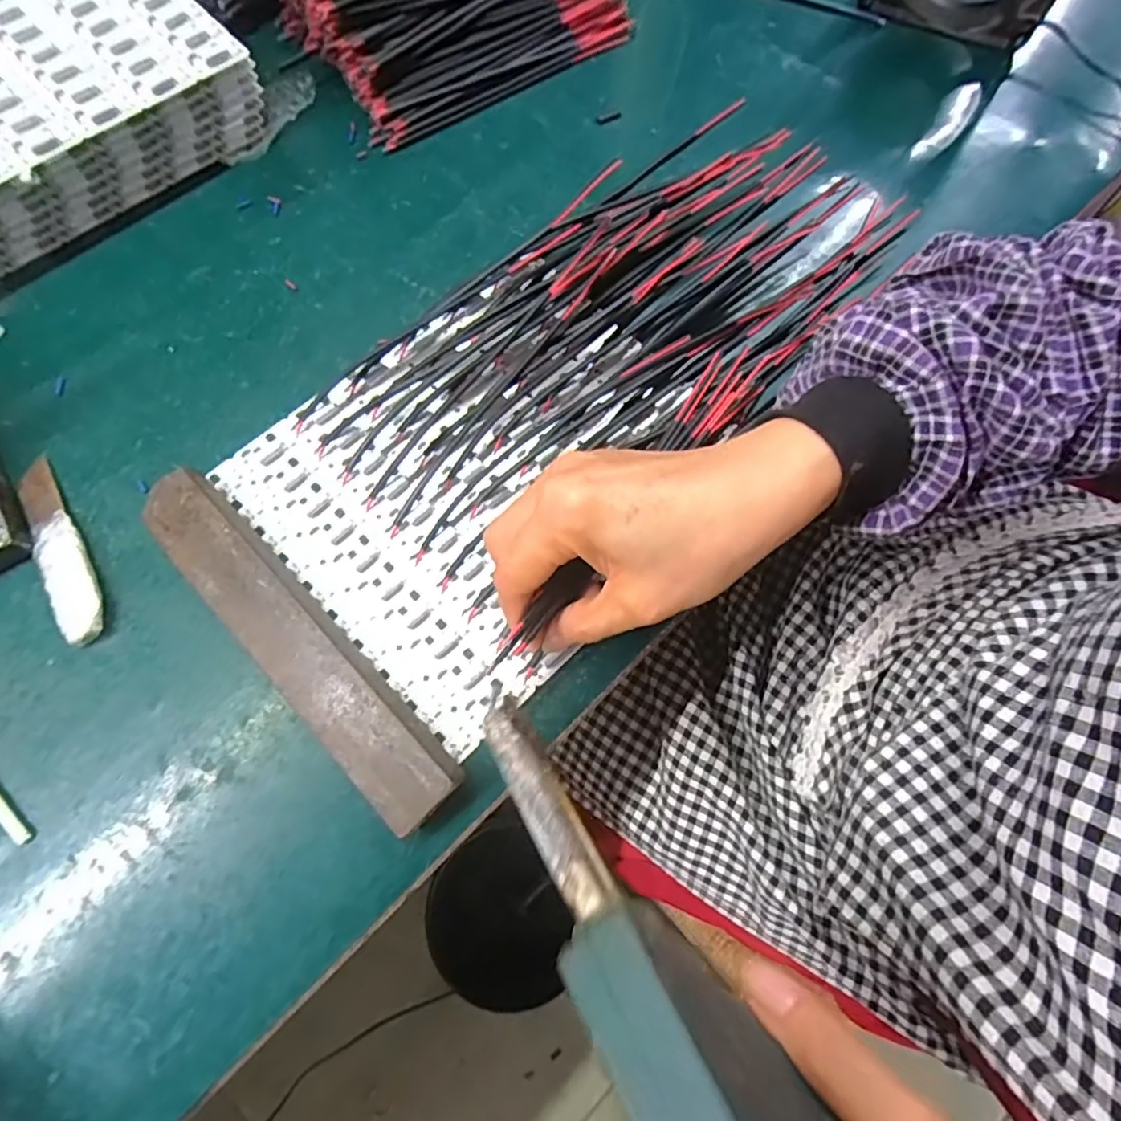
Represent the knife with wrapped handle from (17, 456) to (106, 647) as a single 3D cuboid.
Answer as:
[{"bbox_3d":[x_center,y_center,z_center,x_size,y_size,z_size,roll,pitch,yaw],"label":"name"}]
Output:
[{"bbox_3d":[-0.245,-0.006,0.302,0.021,0.008,0.103,-29,75,-10],"label":"knife with wrapped handle"}]

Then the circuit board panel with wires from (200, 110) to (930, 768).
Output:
[{"bbox_3d":[0.024,-0.110,0.337,0.187,0.026,0.390,44,78,12],"label":"circuit board panel with wires"}]

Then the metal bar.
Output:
[{"bbox_3d":[-0.122,0.037,0.283,0.038,0.024,0.197,-43,78,-14],"label":"metal bar"}]

